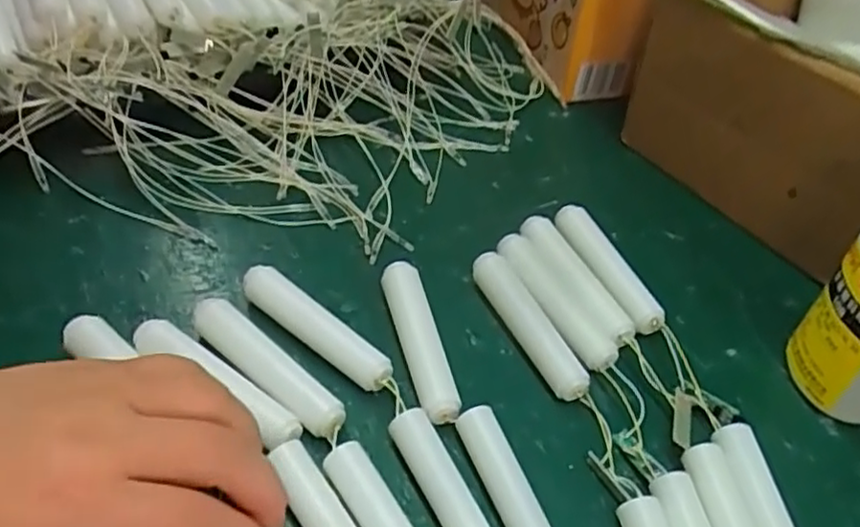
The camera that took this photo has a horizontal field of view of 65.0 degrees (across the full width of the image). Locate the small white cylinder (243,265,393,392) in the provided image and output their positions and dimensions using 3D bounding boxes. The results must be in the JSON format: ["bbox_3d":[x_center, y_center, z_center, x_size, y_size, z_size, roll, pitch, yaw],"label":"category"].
[{"bbox_3d":[-0.055,0.032,0.326,0.091,0.020,0.017,33,49,26],"label":"small white cylinder"}]

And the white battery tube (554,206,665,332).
[{"bbox_3d":[0.097,0.002,0.376,0.017,0.021,0.093,-10,45,-17],"label":"white battery tube"}]

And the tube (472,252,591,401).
[{"bbox_3d":[0.048,0.029,0.338,0.016,0.020,0.090,-14,46,-20],"label":"tube"}]

